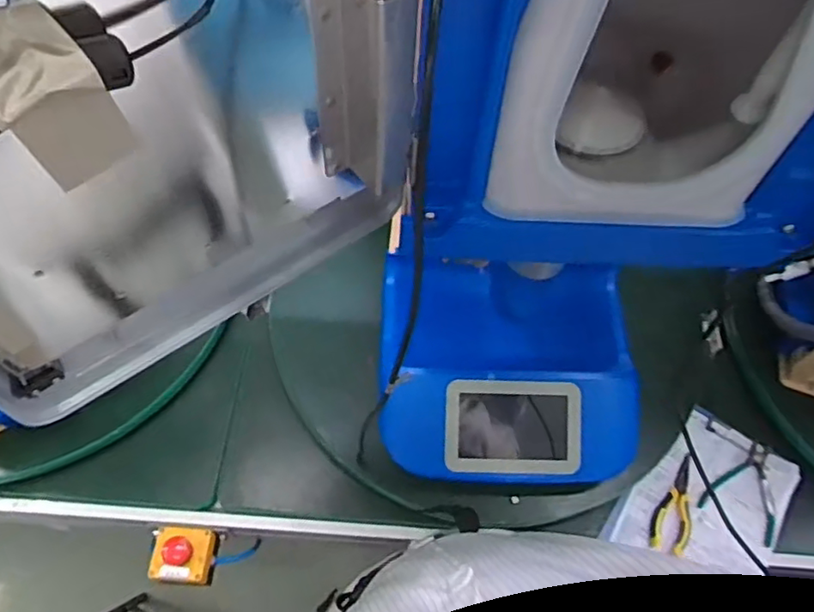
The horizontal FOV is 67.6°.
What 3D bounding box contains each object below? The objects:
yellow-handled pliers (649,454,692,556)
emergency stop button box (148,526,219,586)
[{"bbox_3d":[0.429,0.312,0.960,0.058,0.017,0.160,27,60,17],"label":"yellow-handled pliers"},{"bbox_3d":[-0.332,0.374,0.901,0.086,0.058,0.075,4,56,3],"label":"emergency stop button box"}]

